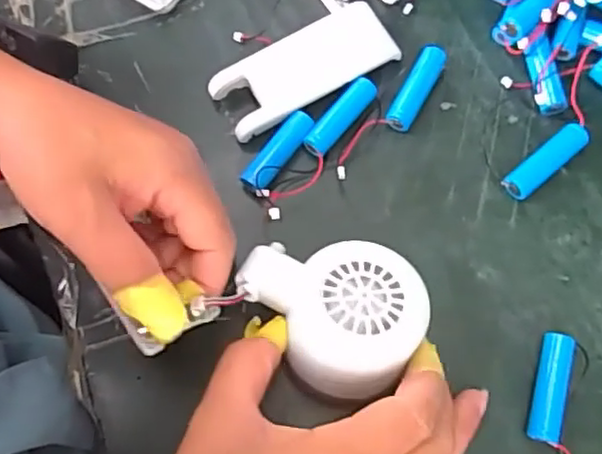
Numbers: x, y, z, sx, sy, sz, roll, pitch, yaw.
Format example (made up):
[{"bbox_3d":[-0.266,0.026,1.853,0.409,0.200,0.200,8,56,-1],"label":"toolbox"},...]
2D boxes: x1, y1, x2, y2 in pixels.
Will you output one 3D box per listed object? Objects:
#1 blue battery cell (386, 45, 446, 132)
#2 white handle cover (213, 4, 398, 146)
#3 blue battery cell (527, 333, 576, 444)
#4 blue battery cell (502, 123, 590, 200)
[{"bbox_3d":[0.064,-0.077,0.358,0.014,0.016,0.052,28,74,9],"label":"blue battery cell"},{"bbox_3d":[0.002,-0.087,0.359,0.100,0.017,0.042,-32,74,-10],"label":"white handle cover"},{"bbox_3d":[0.118,0.077,0.308,0.015,0.013,0.050,16,72,6],"label":"blue battery cell"},{"bbox_3d":[0.131,-0.035,0.346,0.052,0.013,0.014,-39,75,-12],"label":"blue battery cell"}]

